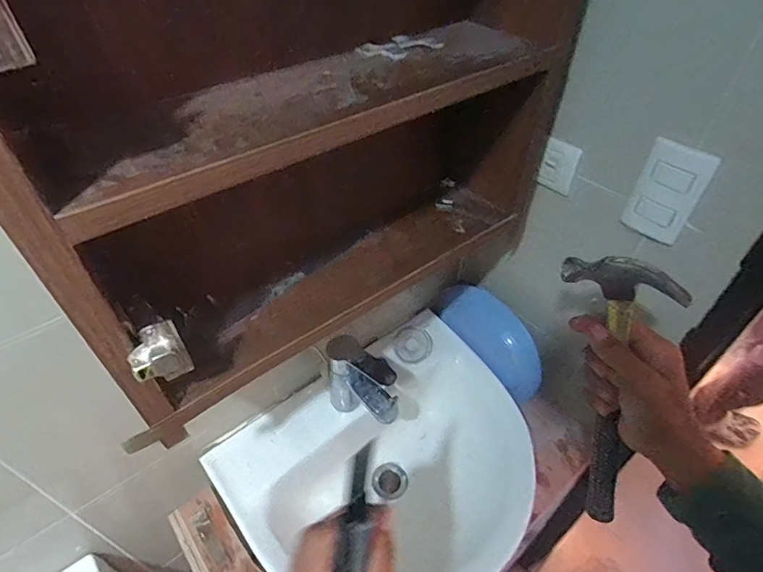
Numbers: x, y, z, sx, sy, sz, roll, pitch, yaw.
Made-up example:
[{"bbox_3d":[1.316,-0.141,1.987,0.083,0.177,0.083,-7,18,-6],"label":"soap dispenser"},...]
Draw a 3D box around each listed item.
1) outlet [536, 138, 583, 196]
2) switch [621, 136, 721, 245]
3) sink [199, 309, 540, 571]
[{"bbox_3d":[0.241,-0.162,0.608,0.012,0.070,0.056,-28,50,-25],"label":"outlet"},{"bbox_3d":[0.320,-0.104,0.504,0.016,0.117,0.068,-27,50,-25],"label":"switch"},{"bbox_3d":[0.021,0.298,0.725,0.465,0.166,0.366,-29,51,-26],"label":"sink"}]

